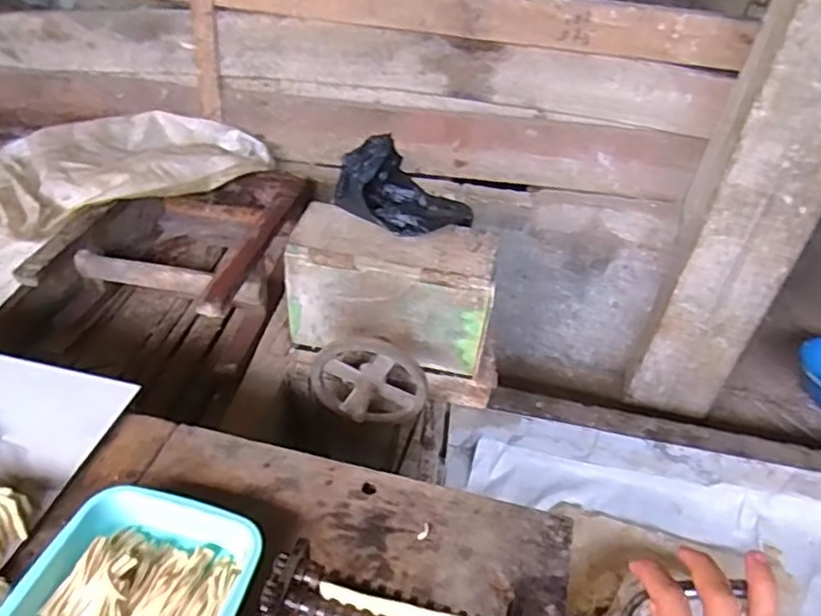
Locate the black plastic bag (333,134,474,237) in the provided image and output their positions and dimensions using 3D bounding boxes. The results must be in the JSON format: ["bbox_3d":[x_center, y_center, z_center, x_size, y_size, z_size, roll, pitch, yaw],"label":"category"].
[{"bbox_3d":[-0.016,-0.210,1.145,0.194,0.091,0.212,-30,52,-31],"label":"black plastic bag"}]

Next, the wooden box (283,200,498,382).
[{"bbox_3d":[-0.032,-0.032,1.174,0.353,0.220,0.128,12,43,8],"label":"wooden box"}]

